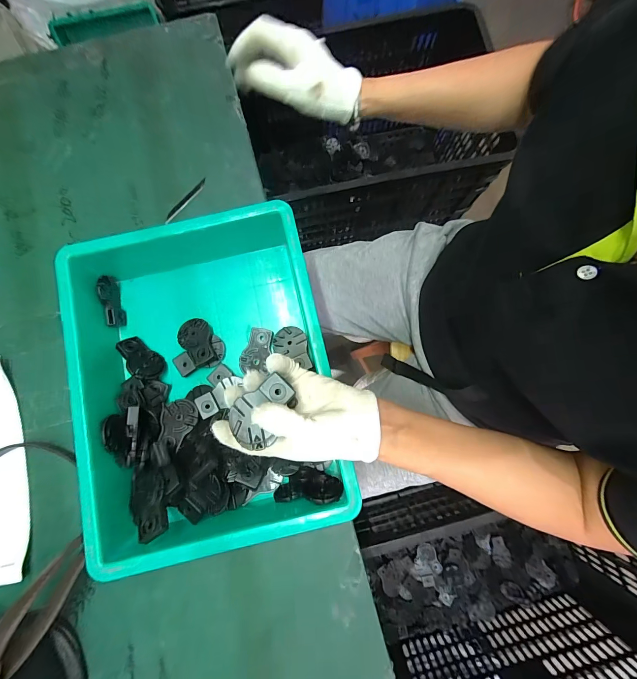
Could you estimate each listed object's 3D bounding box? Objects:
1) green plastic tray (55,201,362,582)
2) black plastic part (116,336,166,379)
[{"bbox_3d":[-0.124,0.041,0.368,0.262,0.082,0.336,-13,80,-3],"label":"green plastic tray"},{"bbox_3d":[-0.222,0.024,0.401,0.061,0.010,0.037,39,50,3],"label":"black plastic part"}]

